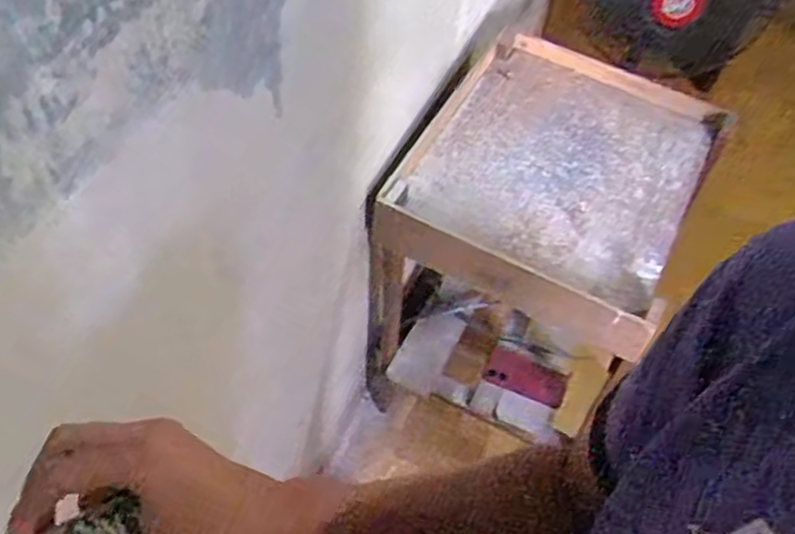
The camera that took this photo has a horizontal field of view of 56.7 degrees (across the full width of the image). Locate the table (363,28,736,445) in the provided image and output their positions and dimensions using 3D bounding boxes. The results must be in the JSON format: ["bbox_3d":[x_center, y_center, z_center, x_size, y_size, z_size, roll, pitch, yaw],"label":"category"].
[{"bbox_3d":[0.262,-0.030,1.490,0.476,0.599,0.568,25,56,13],"label":"table"}]

